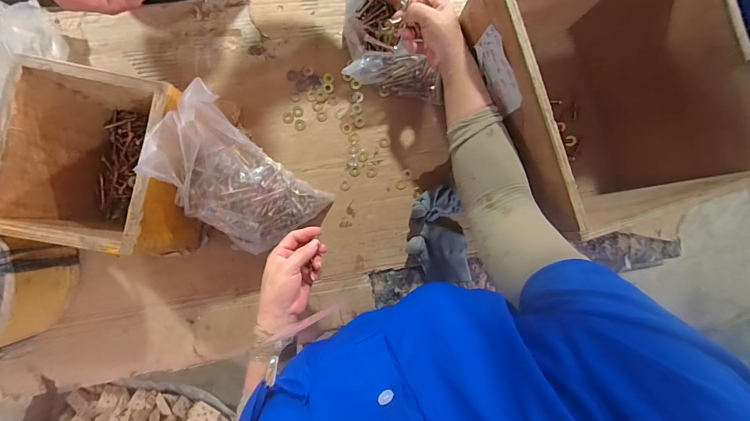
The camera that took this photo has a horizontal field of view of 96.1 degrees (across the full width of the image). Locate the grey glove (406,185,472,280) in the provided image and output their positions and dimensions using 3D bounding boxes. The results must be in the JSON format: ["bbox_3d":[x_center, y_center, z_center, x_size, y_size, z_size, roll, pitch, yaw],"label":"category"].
[{"bbox_3d":[0.102,0.045,0.557,0.092,0.036,0.154,-9,88,-4],"label":"grey glove"}]

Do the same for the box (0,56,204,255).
[{"bbox_3d":[-0.349,-0.054,0.461,0.186,0.156,0.228,13,86,-3],"label":"box"}]

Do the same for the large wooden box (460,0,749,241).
[{"bbox_3d":[0.289,-0.154,0.488,0.285,0.256,0.320,-18,89,-5],"label":"large wooden box"}]

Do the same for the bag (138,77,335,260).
[{"bbox_3d":[-0.185,-0.036,0.470,0.095,0.249,0.142,21,68,29],"label":"bag"}]

